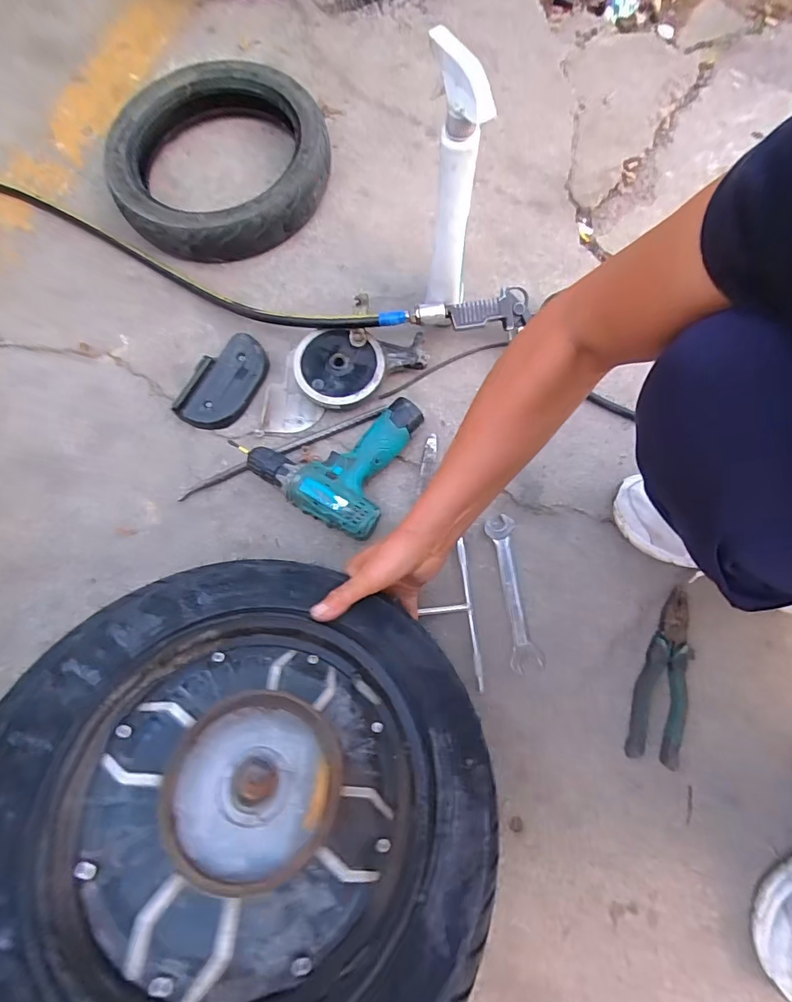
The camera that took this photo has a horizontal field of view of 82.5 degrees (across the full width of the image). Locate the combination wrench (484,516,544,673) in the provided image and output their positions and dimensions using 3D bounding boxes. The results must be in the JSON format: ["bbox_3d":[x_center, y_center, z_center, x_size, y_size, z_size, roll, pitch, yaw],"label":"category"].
[{"bbox_3d":[0.145,0.110,0.560,0.037,0.004,0.187,-7,74,-2],"label":"combination wrench"}]

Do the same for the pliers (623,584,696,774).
[{"bbox_3d":[0.313,0.200,0.524,0.054,0.021,0.193,19,75,6],"label":"pliers"}]

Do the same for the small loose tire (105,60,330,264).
[{"bbox_3d":[-0.274,-0.535,0.713,0.335,0.085,0.317,-13,73,1],"label":"small loose tire"}]

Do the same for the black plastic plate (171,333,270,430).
[{"bbox_3d":[-0.239,-0.169,0.636,0.083,0.033,0.146,22,75,7],"label":"black plastic plate"}]

